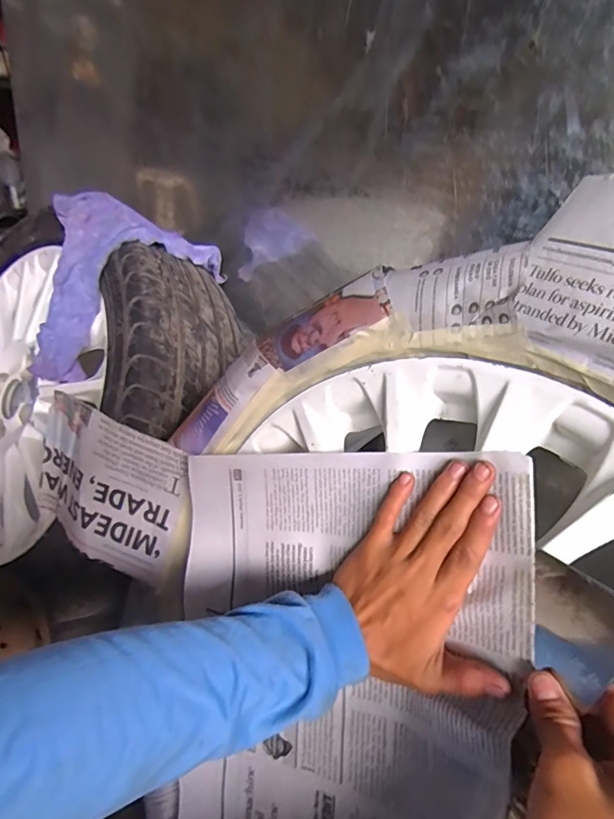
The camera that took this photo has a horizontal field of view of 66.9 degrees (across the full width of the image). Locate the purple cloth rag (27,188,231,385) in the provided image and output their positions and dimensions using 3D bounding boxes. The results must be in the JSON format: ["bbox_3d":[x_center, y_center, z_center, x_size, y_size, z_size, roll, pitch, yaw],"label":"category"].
[{"bbox_3d":[-0.226,-0.160,0.595,0.241,0.190,0.141,-6,29,-15],"label":"purple cloth rag"}]

